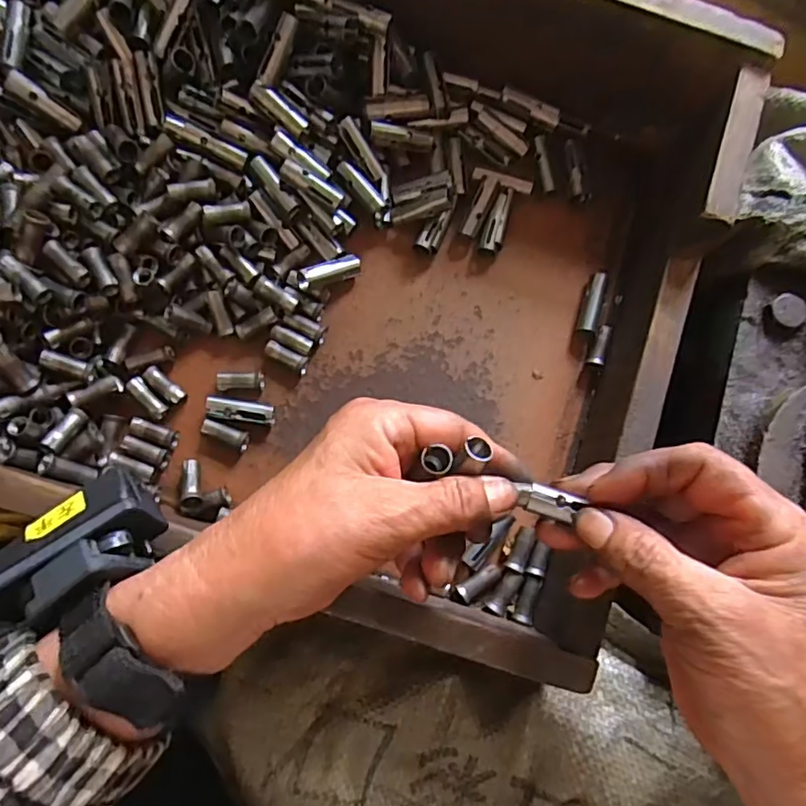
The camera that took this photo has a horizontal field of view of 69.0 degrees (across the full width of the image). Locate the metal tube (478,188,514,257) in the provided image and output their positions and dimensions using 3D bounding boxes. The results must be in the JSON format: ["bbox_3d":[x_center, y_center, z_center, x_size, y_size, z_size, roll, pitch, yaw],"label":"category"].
[{"bbox_3d":[0.057,-0.108,0.352,0.012,0.013,0.041,21,78,3],"label":"metal tube"}]

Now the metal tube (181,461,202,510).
[{"bbox_3d":[-0.113,0.041,0.312,0.009,0.007,0.030,-13,54,-4],"label":"metal tube"}]

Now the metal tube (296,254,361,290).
[{"bbox_3d":[-0.042,-0.074,0.332,0.040,0.009,0.011,-25,78,-30],"label":"metal tube"}]

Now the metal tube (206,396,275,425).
[{"bbox_3d":[-0.089,0.004,0.323,0.037,0.009,0.012,8,78,1],"label":"metal tube"}]

